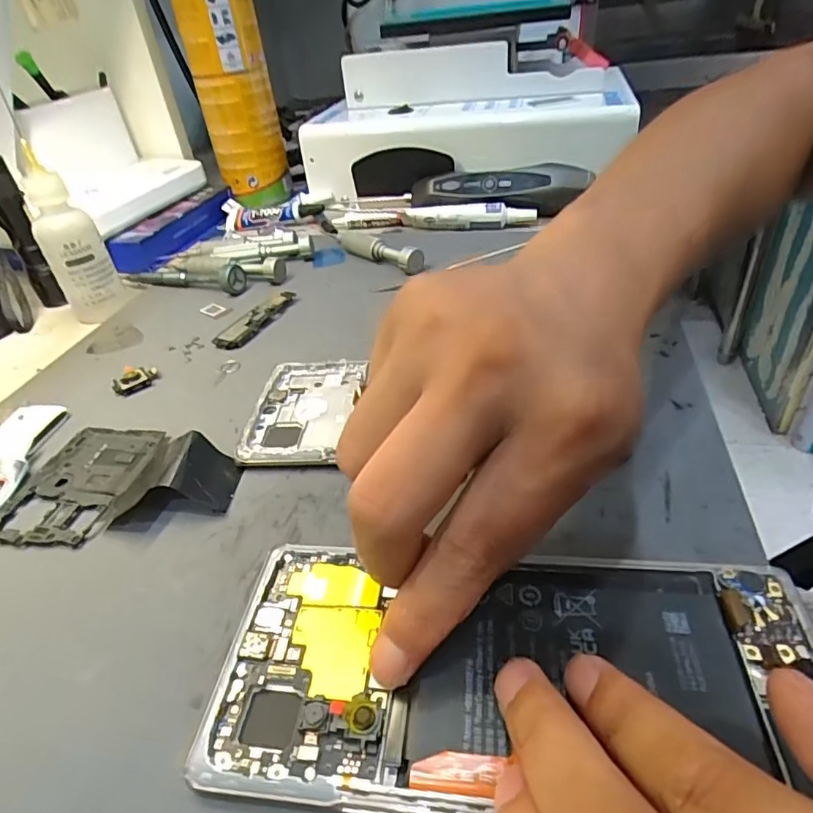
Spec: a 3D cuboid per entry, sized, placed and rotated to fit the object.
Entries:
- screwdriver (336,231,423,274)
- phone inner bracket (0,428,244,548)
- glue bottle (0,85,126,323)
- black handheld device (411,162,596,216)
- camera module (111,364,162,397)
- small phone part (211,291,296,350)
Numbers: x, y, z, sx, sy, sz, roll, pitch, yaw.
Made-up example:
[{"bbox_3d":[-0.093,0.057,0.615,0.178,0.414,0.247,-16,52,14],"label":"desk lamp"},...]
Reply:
[{"bbox_3d":[-0.024,-0.112,0.383,0.086,0.018,0.014,27,49,35],"label":"screwdriver"},{"bbox_3d":[-0.114,0.026,0.218,0.087,0.016,0.062,-1,38,8],"label":"phone inner bracket"},{"bbox_3d":[-0.215,-0.114,0.335,0.034,0.111,0.030,-27,42,-24],"label":"glue bottle"},{"bbox_3d":[0.072,-0.172,0.428,0.140,0.031,0.034,4,39,13],"label":"black handheld device"},{"bbox_3d":[-0.143,-0.015,0.284,0.022,0.008,0.016,-24,41,-20],"label":"camera module"},{"bbox_3d":[-0.091,-0.054,0.327,0.017,0.006,0.064,11,41,21],"label":"small phone part"}]

